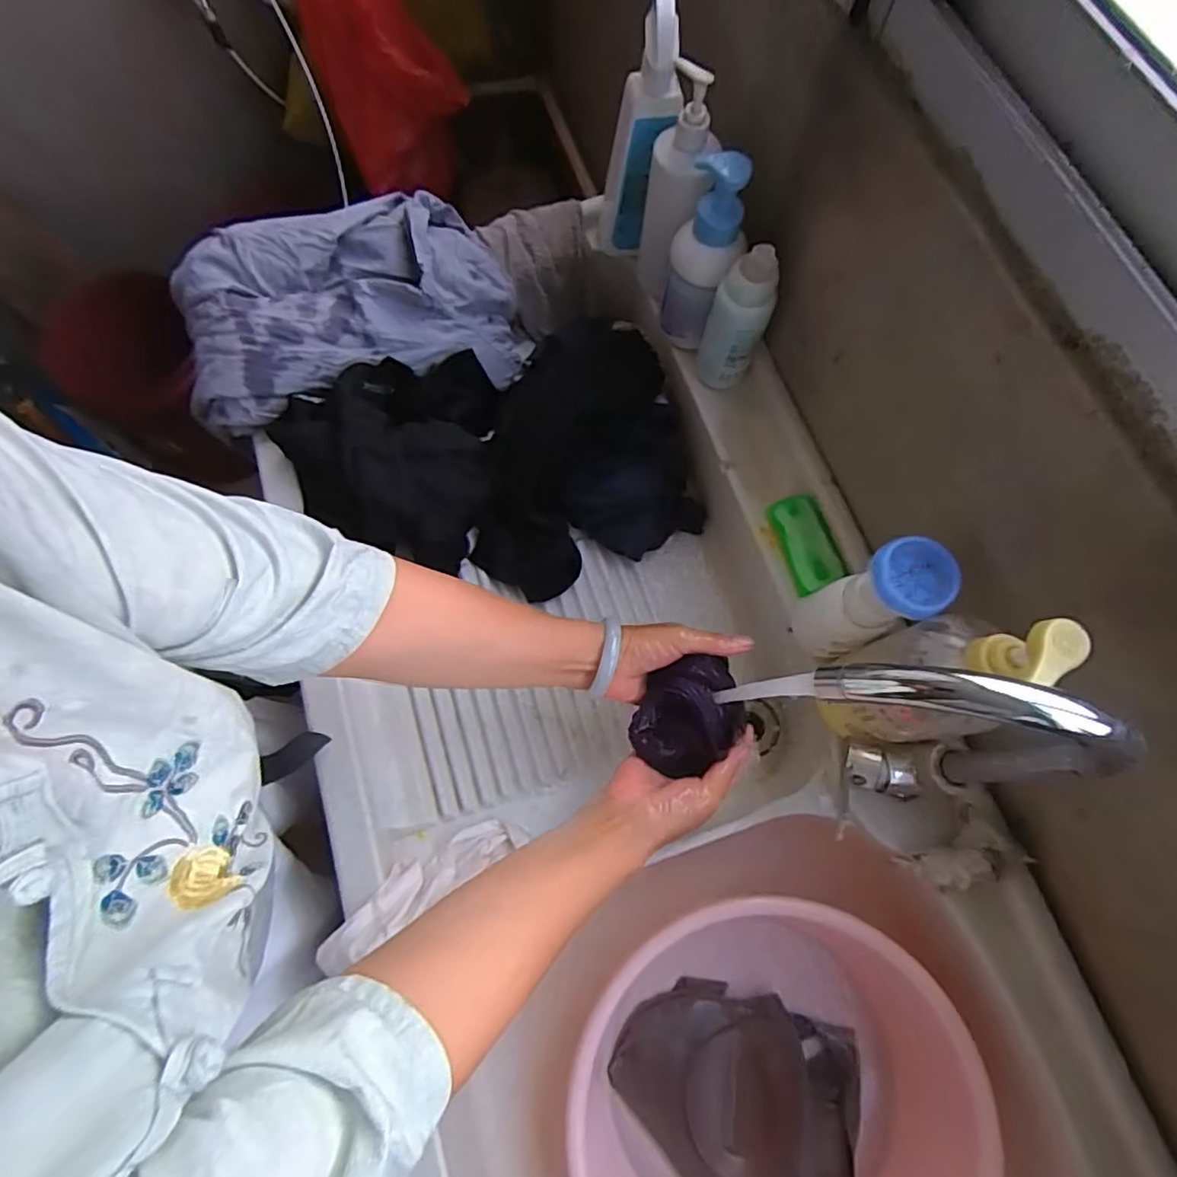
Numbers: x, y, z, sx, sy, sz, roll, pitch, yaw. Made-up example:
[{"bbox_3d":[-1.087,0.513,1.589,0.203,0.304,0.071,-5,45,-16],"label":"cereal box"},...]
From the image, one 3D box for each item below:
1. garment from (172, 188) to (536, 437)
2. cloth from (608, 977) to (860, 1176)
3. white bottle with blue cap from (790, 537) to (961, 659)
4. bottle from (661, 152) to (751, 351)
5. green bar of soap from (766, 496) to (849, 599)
[{"bbox_3d":[-0.264,-0.307,0.680,0.349,0.124,0.189,-22,73,-6],"label":"garment"},{"bbox_3d":[0.160,0.505,0.616,0.209,0.041,0.217,-38,76,-10],"label":"cloth"},{"bbox_3d":[0.243,0.014,0.526,0.064,0.163,0.062,-14,73,-4],"label":"white bottle with blue cap"},{"bbox_3d":[0.117,-0.335,0.618,0.067,0.189,0.056,14,73,5],"label":"bottle"},{"bbox_3d":[0.228,-0.047,0.625,0.057,0.020,0.108,-12,73,-3],"label":"green bar of soap"}]

